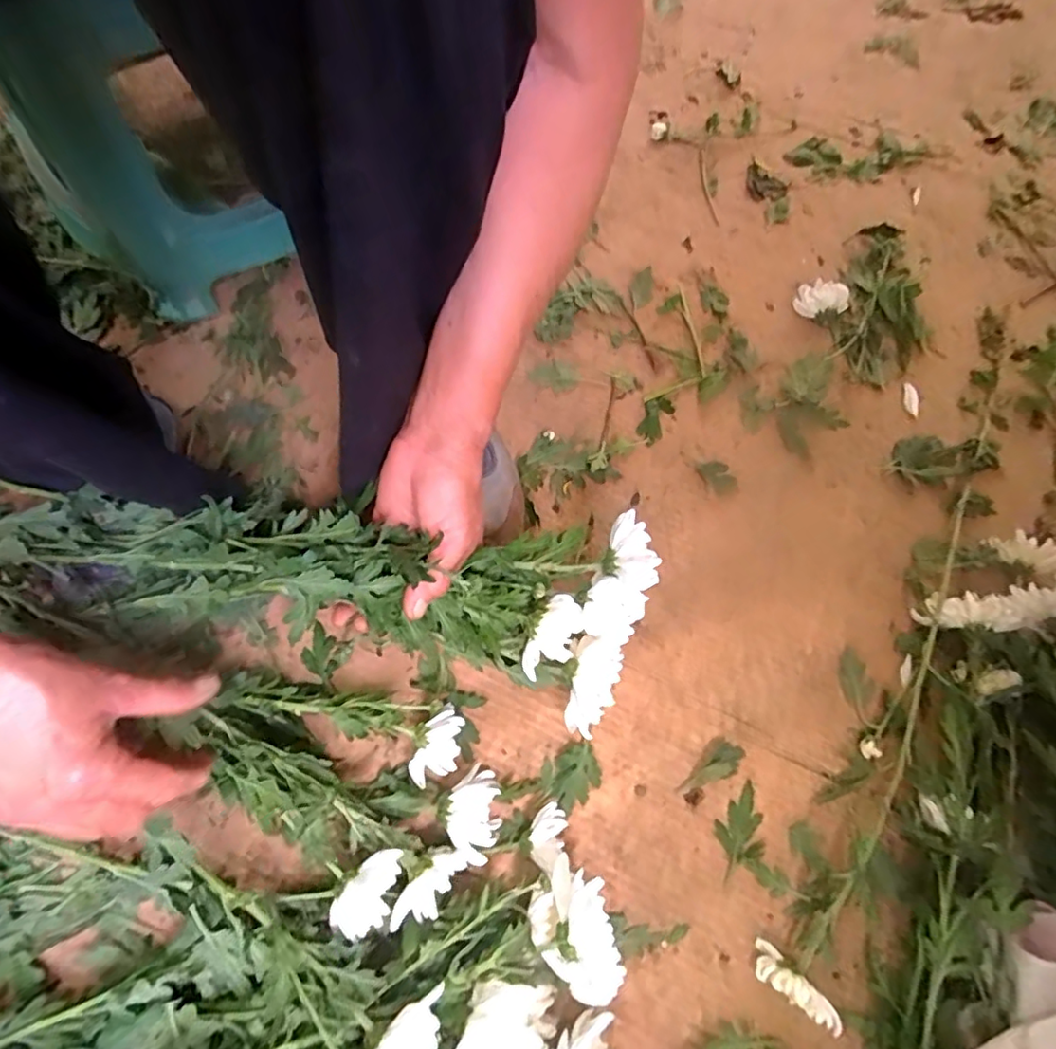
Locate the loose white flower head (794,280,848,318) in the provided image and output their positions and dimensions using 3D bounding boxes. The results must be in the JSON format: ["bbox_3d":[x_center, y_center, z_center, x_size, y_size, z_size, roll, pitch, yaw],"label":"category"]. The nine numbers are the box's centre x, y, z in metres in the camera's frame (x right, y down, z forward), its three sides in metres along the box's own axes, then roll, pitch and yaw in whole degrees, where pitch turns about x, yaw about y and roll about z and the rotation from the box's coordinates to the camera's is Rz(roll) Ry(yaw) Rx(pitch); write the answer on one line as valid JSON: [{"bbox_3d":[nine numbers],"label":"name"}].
[{"bbox_3d":[0.289,-0.221,0.581,0.054,0.021,0.033,-11,69,-7],"label":"loose white flower head"}]

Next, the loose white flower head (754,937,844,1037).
[{"bbox_3d":[0.171,0.291,0.372,0.051,0.036,0.021,33,70,10],"label":"loose white flower head"}]

